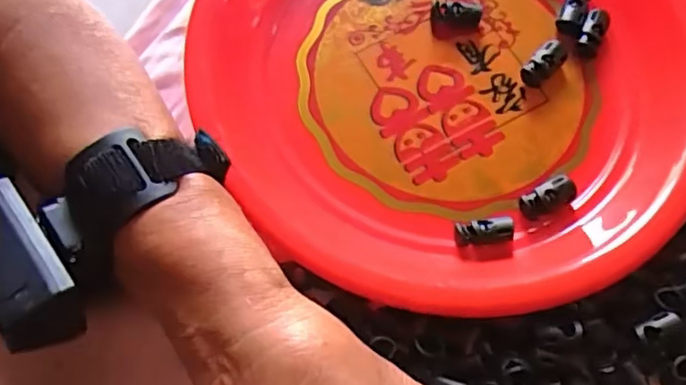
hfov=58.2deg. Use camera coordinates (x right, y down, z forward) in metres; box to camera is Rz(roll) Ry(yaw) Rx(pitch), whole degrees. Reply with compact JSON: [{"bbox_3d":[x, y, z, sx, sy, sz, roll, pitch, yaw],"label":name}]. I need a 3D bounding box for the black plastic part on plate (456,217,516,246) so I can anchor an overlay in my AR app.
[{"bbox_3d":[0.067,0.018,0.292,0.026,0.007,0.012,-4,69,-4],"label":"black plastic part on plate"}]

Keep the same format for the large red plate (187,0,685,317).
[{"bbox_3d":[0.060,-0.069,0.314,0.255,0.025,0.244,-34,74,-14],"label":"large red plate"}]

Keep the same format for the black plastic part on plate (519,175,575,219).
[{"bbox_3d":[0.100,0.003,0.300,0.028,0.010,0.013,-28,73,-13],"label":"black plastic part on plate"}]

